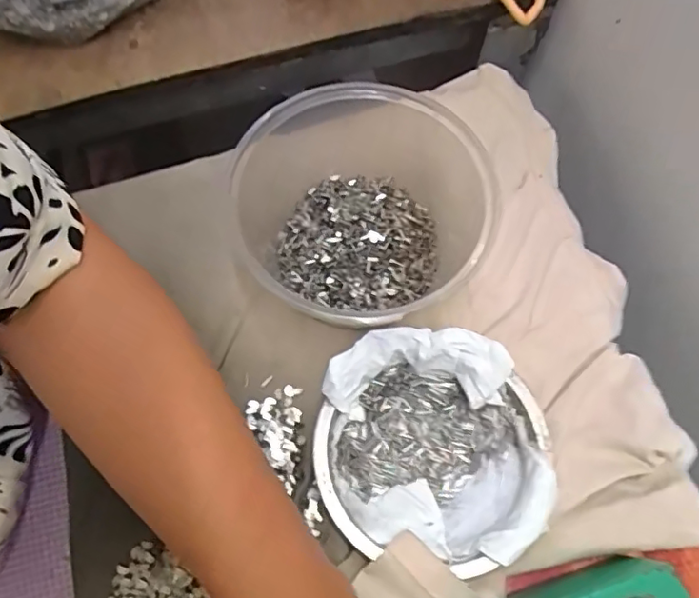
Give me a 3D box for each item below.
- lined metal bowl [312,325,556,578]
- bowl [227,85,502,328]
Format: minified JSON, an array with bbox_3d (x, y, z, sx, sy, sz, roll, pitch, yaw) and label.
[{"bbox_3d":[0.044,0.077,0.306,0.119,0.037,0.115,8,69,2],"label":"lined metal bowl"},{"bbox_3d":[0.007,-0.052,0.336,0.148,0.082,0.158,0,69,-1],"label":"bowl"}]

